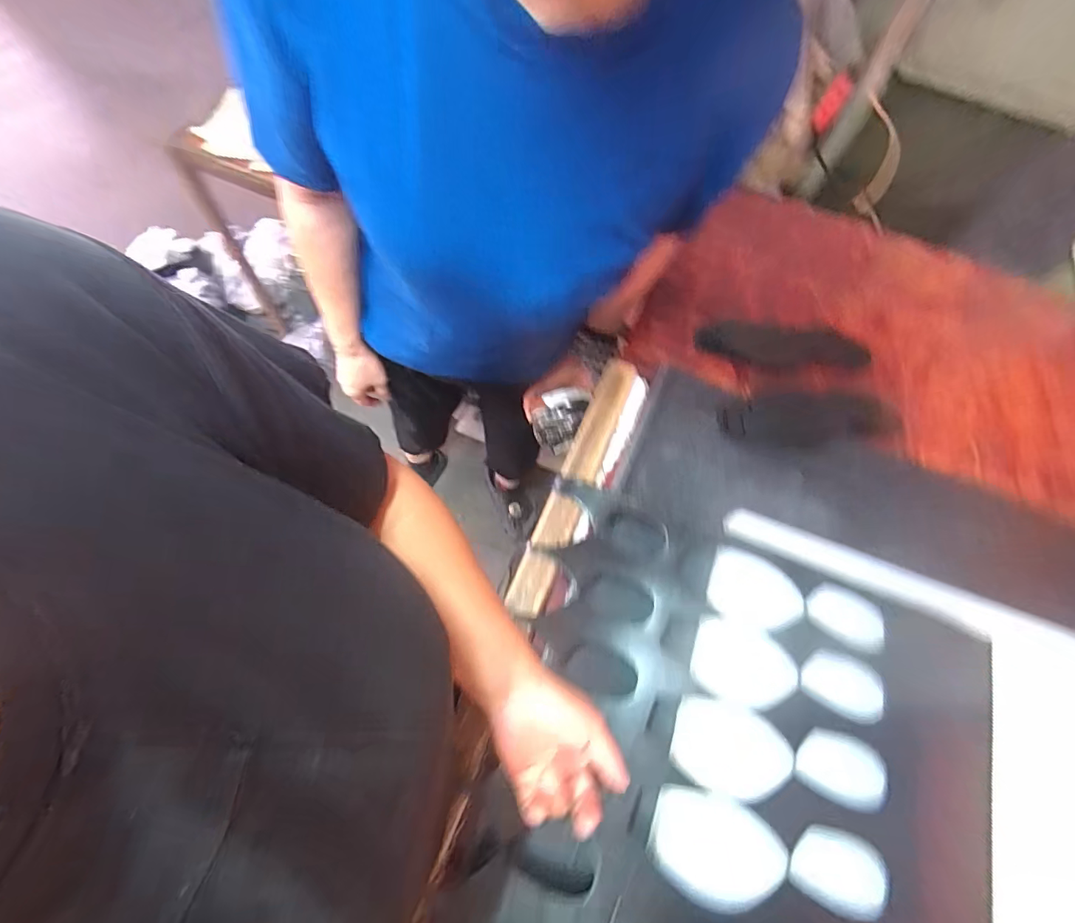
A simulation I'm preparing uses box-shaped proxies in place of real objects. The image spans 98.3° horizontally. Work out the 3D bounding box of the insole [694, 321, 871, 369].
[{"bbox_3d":[0.305,-0.147,0.586,0.203,0.008,0.060,4,74,3],"label":"insole"}]

